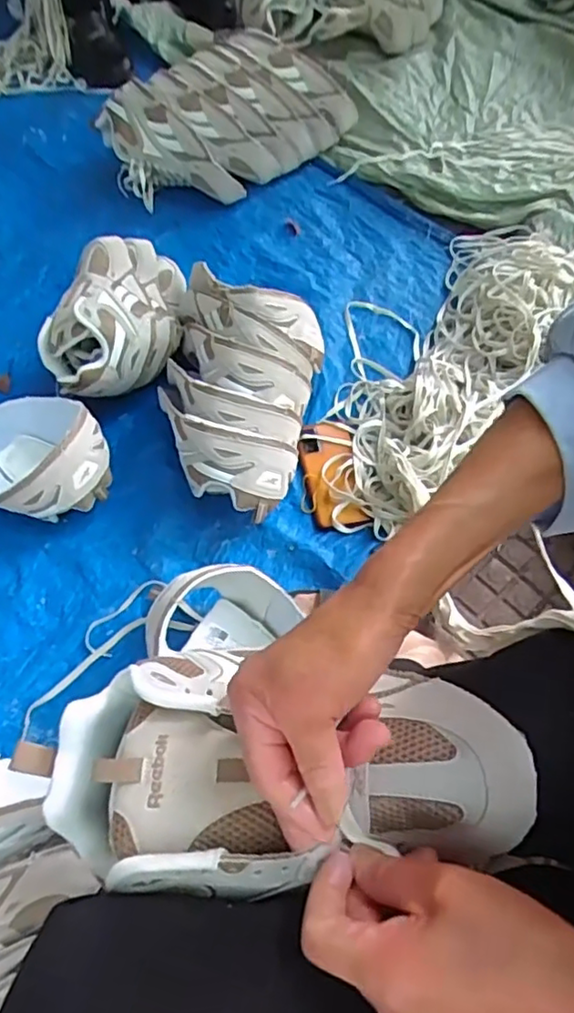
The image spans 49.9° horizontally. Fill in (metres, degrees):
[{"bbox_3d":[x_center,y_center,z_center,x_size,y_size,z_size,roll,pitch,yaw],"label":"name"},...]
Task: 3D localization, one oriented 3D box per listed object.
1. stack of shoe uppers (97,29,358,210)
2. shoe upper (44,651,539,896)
[{"bbox_3d":[-0.100,-0.636,1.008,0.432,0.194,0.156,-9,61,-3],"label":"stack of shoe uppers"},{"bbox_3d":[-0.005,0.133,0.320,0.248,0.052,0.113,-1,61,8],"label":"shoe upper"}]

